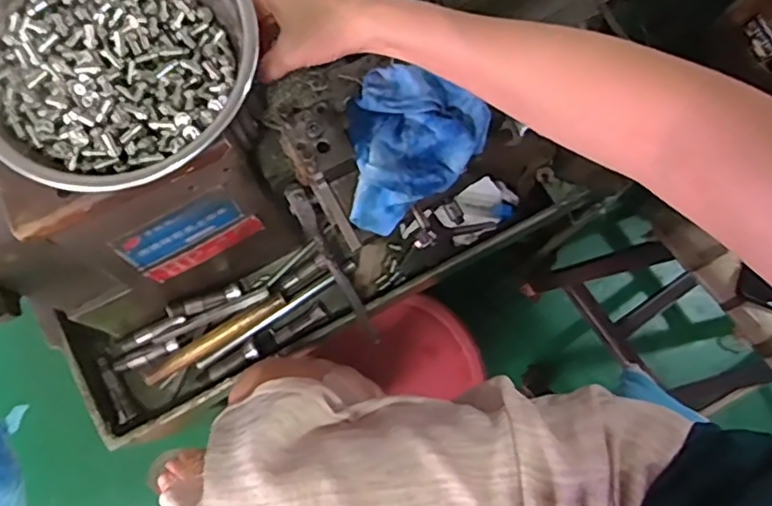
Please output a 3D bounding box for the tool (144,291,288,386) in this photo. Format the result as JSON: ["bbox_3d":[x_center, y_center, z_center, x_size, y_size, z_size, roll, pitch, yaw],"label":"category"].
[{"bbox_3d":[-0.175,0.088,0.640,0.158,0.015,0.018,-33,81,-6],"label":"tool"}]

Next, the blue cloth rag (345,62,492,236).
[{"bbox_3d":[0.009,-0.081,0.469,0.098,0.033,0.123,39,82,7],"label":"blue cloth rag"}]

